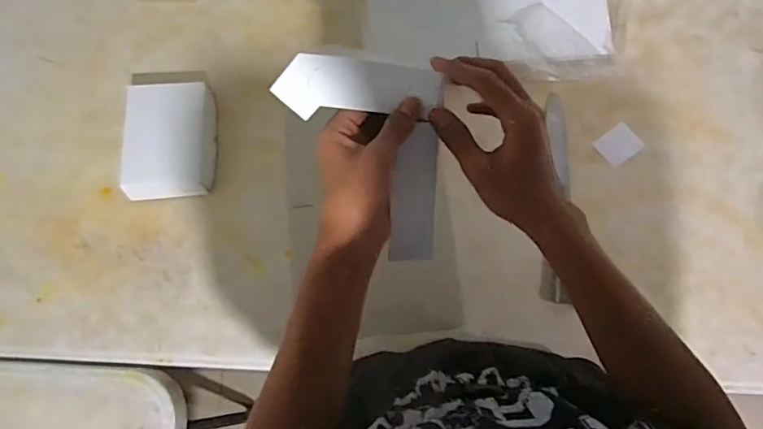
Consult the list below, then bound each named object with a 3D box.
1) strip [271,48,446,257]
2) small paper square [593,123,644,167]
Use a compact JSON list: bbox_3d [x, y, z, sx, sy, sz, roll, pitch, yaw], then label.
[{"bbox_3d":[-0.019,-0.045,0.438,0.133,0.007,0.166,3,101,1],"label":"strip"},{"bbox_3d":[0.354,-0.104,0.779,0.059,0.004,0.049,-38,82,-4],"label":"small paper square"}]

